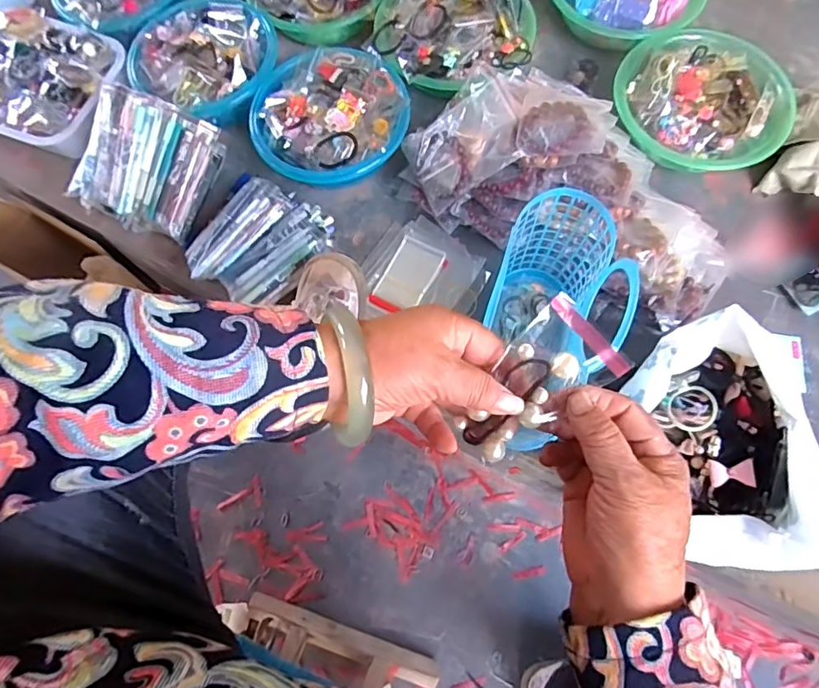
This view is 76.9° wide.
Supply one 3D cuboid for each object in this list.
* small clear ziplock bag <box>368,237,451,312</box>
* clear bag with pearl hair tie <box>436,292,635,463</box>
[{"bbox_3d":[-0.001,-0.092,0.717,0.067,0.009,0.112,27,74,11],"label":"small clear ziplock bag"},{"bbox_3d":[0.076,0.028,0.304,0.056,0.011,0.102,40,104,14],"label":"clear bag with pearl hair tie"}]

